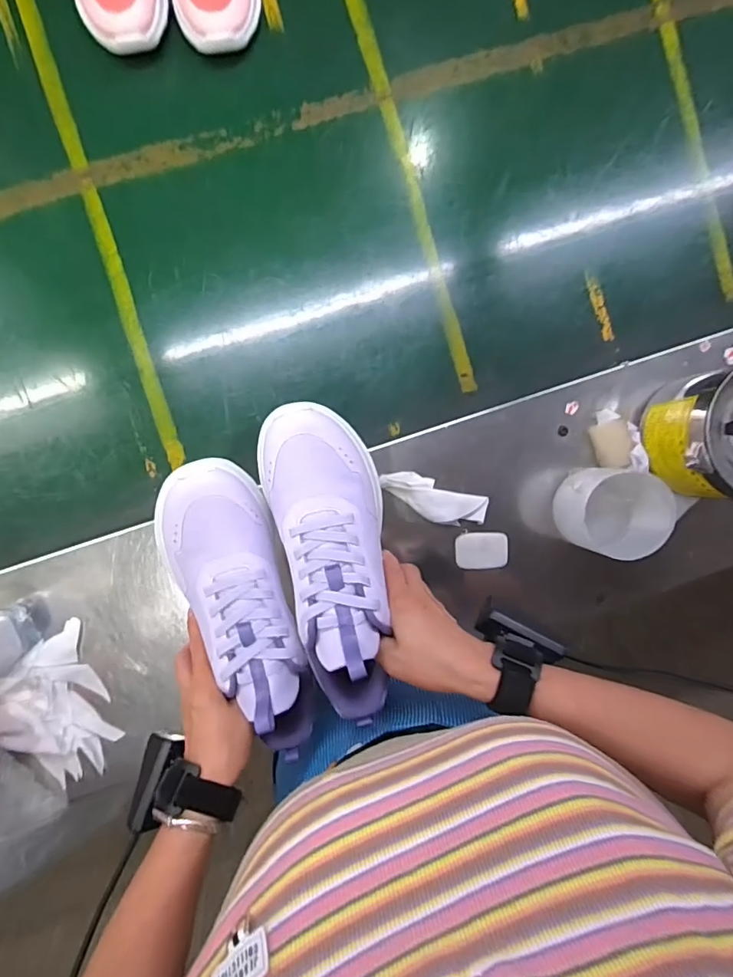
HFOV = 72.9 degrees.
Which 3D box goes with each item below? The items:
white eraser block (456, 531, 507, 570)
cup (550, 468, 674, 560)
[{"bbox_3d":[0.133,0.071,0.569,0.058,0.012,0.042,-1,94,-4],"label":"white eraser block"},{"bbox_3d":[0.259,0.023,0.531,0.089,0.086,0.082,0,94,-4],"label":"cup"}]

